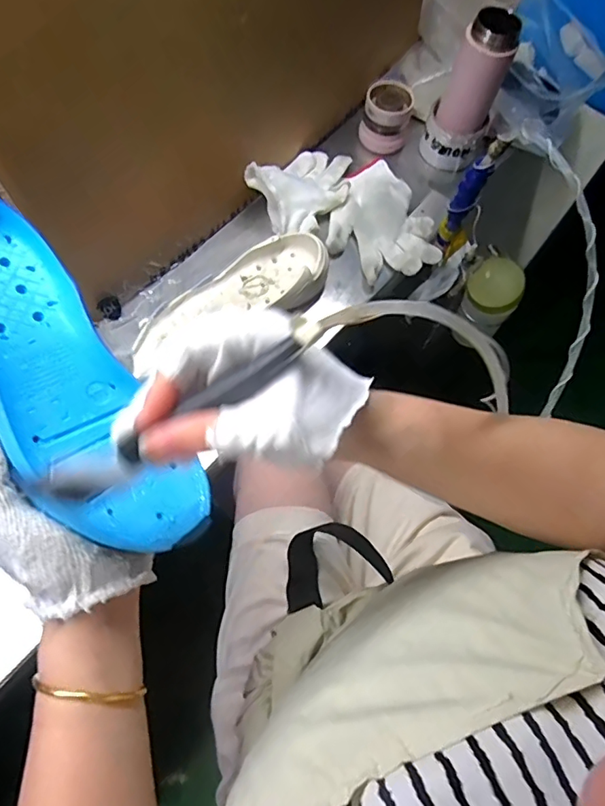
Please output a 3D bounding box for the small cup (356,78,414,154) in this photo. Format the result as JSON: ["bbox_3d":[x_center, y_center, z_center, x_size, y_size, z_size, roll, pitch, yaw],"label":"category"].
[{"bbox_3d":[0.118,-0.403,0.718,0.067,0.065,0.067,14,68,3],"label":"small cup"}]

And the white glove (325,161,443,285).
[{"bbox_3d":[0.089,-0.238,0.660,0.125,0.029,0.184,-20,70,-11],"label":"white glove"}]

